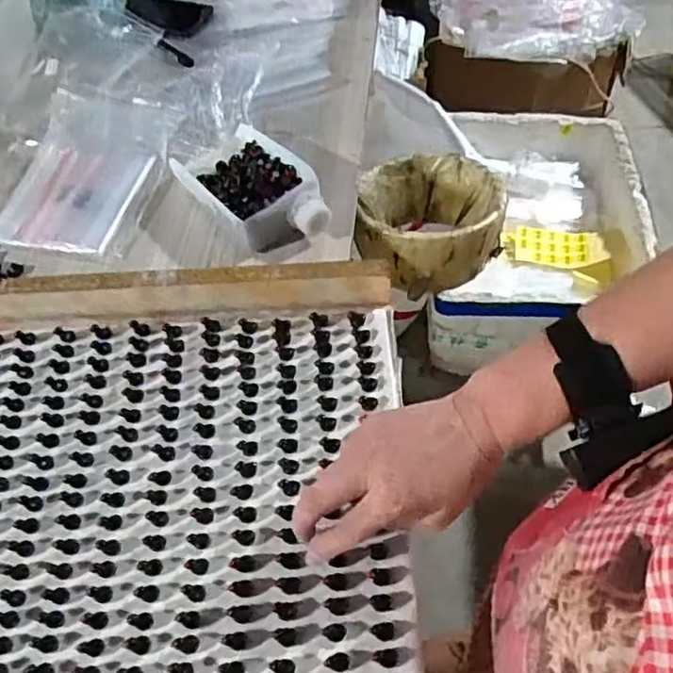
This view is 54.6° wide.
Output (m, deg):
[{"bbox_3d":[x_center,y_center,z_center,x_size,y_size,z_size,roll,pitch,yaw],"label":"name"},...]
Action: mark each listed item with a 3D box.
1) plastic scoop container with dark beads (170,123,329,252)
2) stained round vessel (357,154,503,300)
[{"bbox_3d":[-0.098,-0.166,0.706,0.108,0.049,0.191,-29,58,-17],"label":"plastic scoop container with dark beads"},{"bbox_3d":[0.109,-0.138,0.791,0.163,0.103,0.179,-1,55,2],"label":"stained round vessel"}]

